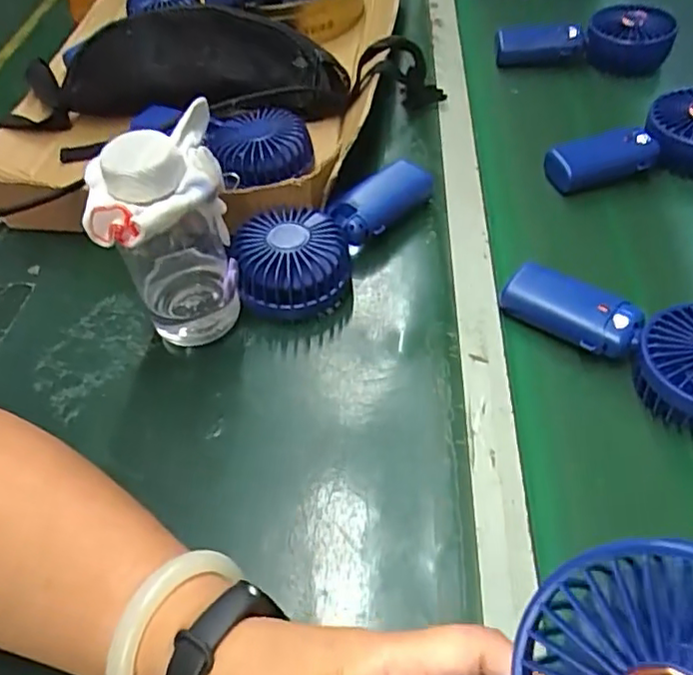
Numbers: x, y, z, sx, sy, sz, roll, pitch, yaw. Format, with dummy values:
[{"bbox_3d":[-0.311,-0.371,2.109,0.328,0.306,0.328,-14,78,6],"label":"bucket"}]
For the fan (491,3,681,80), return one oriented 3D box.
[{"bbox_3d":[0.266,-0.335,0.697,0.187,0.069,0.081,1,51,2],"label":"fan"}]

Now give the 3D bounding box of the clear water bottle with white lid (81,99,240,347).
[{"bbox_3d":[-0.114,-0.067,0.405,0.075,0.149,0.106,-10,52,-5],"label":"clear water bottle with white lid"}]

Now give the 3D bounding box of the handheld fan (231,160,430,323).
[{"bbox_3d":[-0.011,-0.089,0.483,0.080,0.049,0.190,27,58,22],"label":"handheld fan"}]

